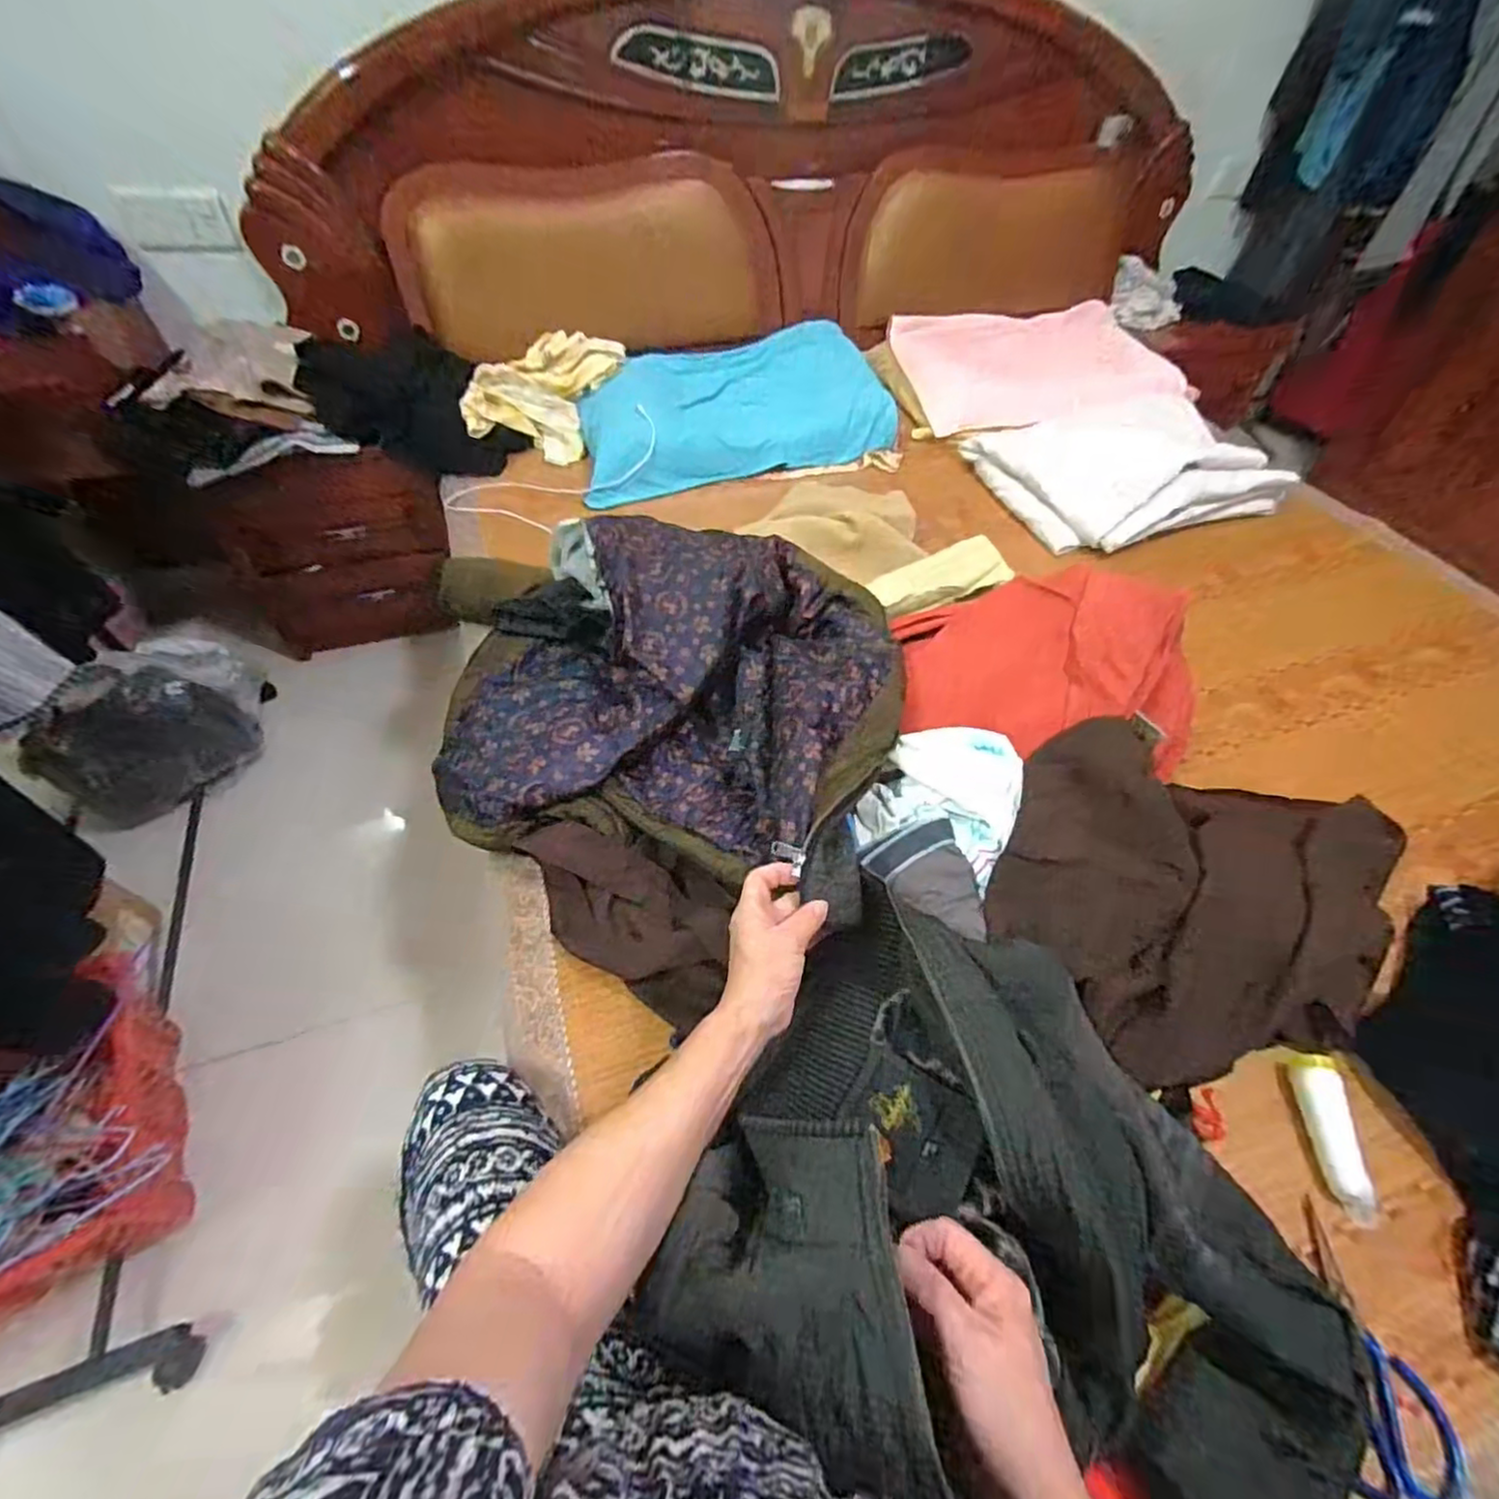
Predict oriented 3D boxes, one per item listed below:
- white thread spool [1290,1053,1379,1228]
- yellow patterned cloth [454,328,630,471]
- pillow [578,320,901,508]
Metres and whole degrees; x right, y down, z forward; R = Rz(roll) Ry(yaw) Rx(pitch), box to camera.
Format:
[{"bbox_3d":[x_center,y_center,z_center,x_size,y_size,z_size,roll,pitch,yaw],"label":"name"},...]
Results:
[{"bbox_3d":[0.550,0.359,0.617,0.034,0.040,0.136,5,52,2],"label":"white thread spool"},{"bbox_3d":[-0.436,-0.767,1.383,0.265,0.070,0.316,17,83,-8],"label":"yellow patterned cloth"},{"bbox_3d":[-0.028,-0.717,1.383,0.680,0.165,0.321,-17,54,-15],"label":"pillow"}]

